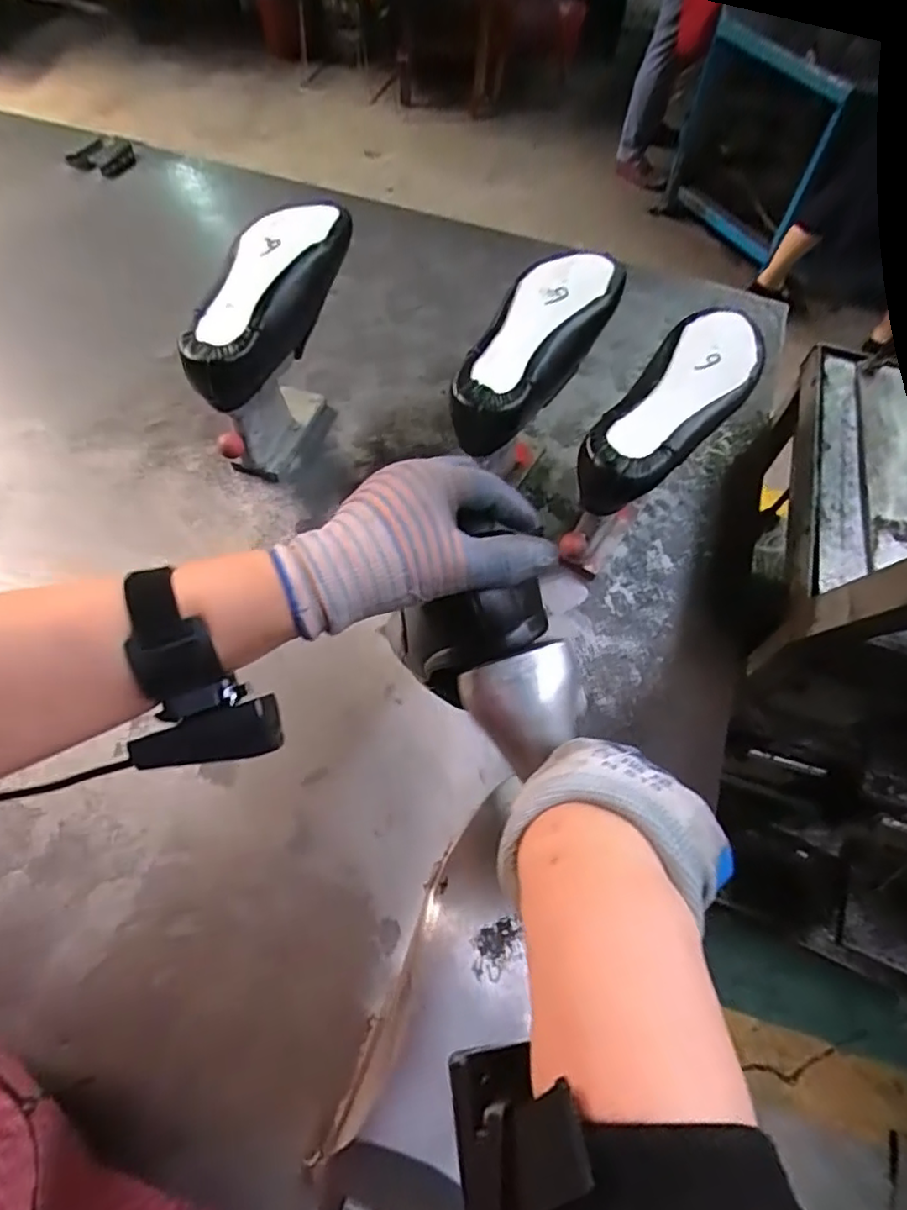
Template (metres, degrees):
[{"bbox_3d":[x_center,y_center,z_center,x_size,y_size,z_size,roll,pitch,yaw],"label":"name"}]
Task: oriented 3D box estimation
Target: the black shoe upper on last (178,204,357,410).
[{"bbox_3d":[-0.196,-0.328,0.658,0.095,0.076,0.284,18,60,7],"label":"black shoe upper on last"}]

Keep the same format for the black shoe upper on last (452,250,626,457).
[{"bbox_3d":[0.087,-0.270,0.640,0.097,0.070,0.281,27,62,12],"label":"black shoe upper on last"}]

